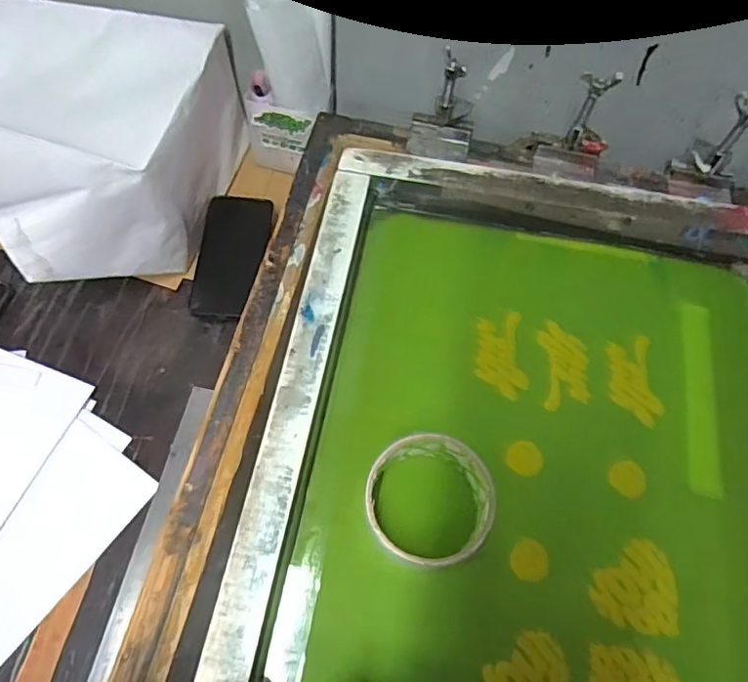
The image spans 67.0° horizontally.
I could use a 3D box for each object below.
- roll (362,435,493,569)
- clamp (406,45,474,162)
[{"bbox_3d":[0.036,0.109,0.382,0.082,0.049,0.083,0,64,-1],"label":"roll"},{"bbox_3d":[0.067,-0.219,0.526,0.062,0.086,0.058,11,64,4],"label":"clamp"}]

